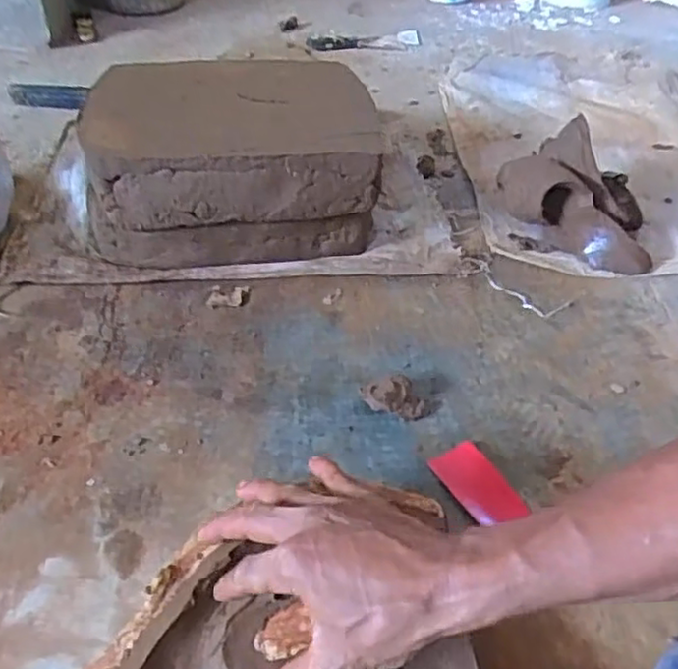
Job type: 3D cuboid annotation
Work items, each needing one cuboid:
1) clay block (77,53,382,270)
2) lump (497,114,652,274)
[{"bbox_3d":[-0.122,-0.196,0.786,0.316,0.165,0.223,-7,43,-9],"label":"clay block"},{"bbox_3d":[0.295,-0.172,0.820,0.184,0.106,0.126,16,45,15],"label":"lump"}]

